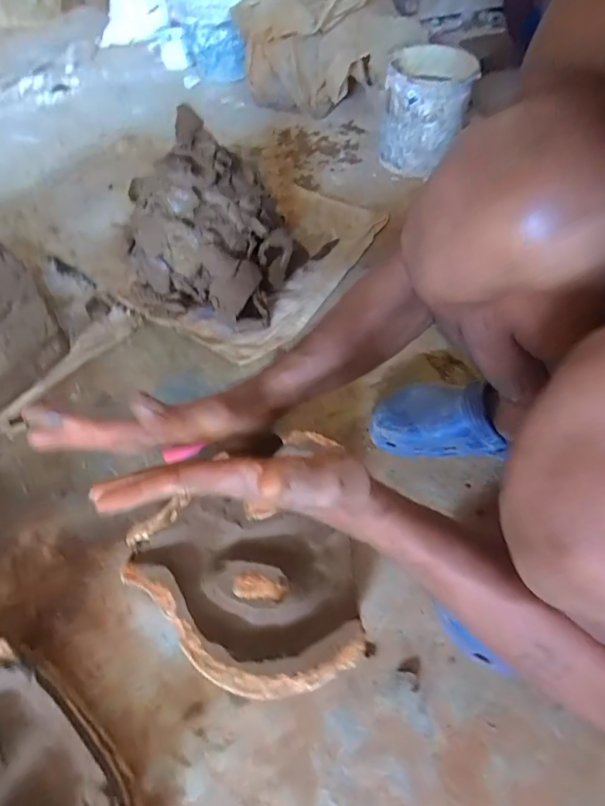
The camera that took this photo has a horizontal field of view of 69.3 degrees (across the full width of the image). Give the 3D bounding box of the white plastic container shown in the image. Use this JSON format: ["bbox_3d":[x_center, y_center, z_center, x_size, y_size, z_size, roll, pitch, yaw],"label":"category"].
[{"bbox_3d":[0.258,-0.621,0.948,0.171,0.187,0.167,9,58,8],"label":"white plastic container"}]

